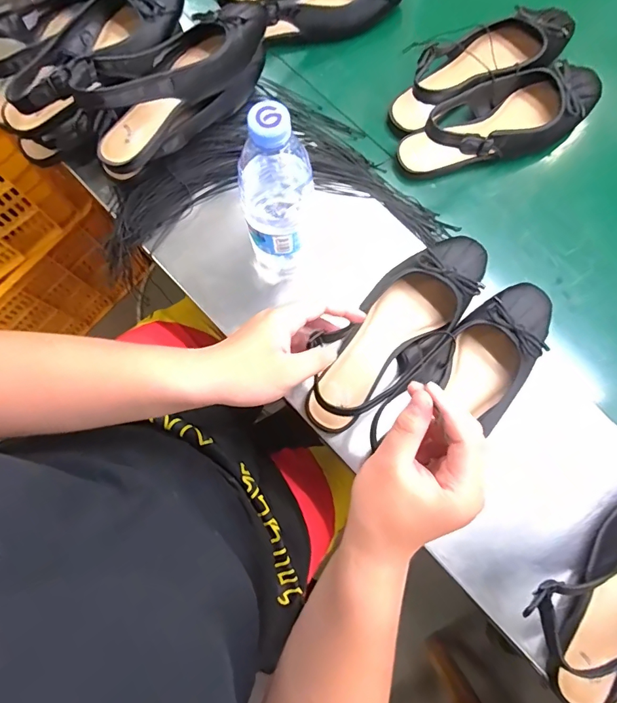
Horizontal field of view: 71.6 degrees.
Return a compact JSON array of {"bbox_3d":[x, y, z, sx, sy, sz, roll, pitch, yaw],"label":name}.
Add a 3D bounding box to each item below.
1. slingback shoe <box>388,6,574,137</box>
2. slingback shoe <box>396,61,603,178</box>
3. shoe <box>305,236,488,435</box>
[{"bbox_3d":[0.221,-0.365,0.543,0.250,0.065,0.100,-37,81,-8],"label":"slingback shoe"},{"bbox_3d":[0.243,-0.288,0.523,0.254,0.085,0.086,-26,80,-6],"label":"slingback shoe"},{"bbox_3d":[0.092,-0.024,0.452,0.096,0.060,0.253,42,85,7],"label":"shoe"}]

